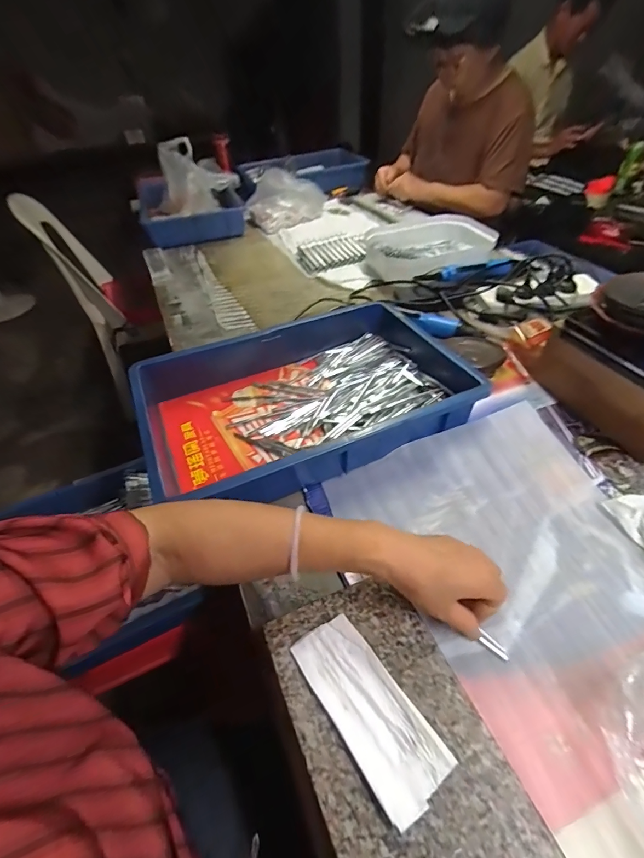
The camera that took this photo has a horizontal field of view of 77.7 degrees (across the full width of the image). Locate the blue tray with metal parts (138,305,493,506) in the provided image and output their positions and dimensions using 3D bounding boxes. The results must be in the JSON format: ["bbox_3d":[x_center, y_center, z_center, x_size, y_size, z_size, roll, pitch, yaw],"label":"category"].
[{"bbox_3d":[-0.015,-0.050,0.571,0.420,0.072,0.278,-19,46,-17],"label":"blue tray with metal parts"}]

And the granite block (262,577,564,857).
[{"bbox_3d":[0.057,0.244,0.304,0.130,0.034,0.240,-19,45,-16],"label":"granite block"}]

